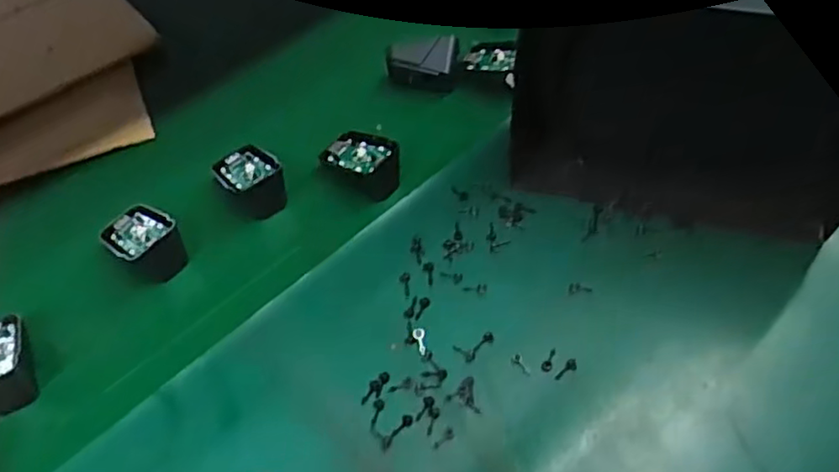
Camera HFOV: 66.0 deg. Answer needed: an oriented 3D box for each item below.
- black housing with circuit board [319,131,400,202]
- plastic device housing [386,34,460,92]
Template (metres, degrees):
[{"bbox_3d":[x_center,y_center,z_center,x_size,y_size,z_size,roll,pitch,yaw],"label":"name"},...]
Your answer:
[{"bbox_3d":[-0.049,-0.061,0.541,0.070,0.038,0.049,31,62,23],"label":"black housing with circuit board"},{"bbox_3d":[0.003,-0.163,0.604,0.065,0.035,0.038,2,54,5],"label":"plastic device housing"}]

